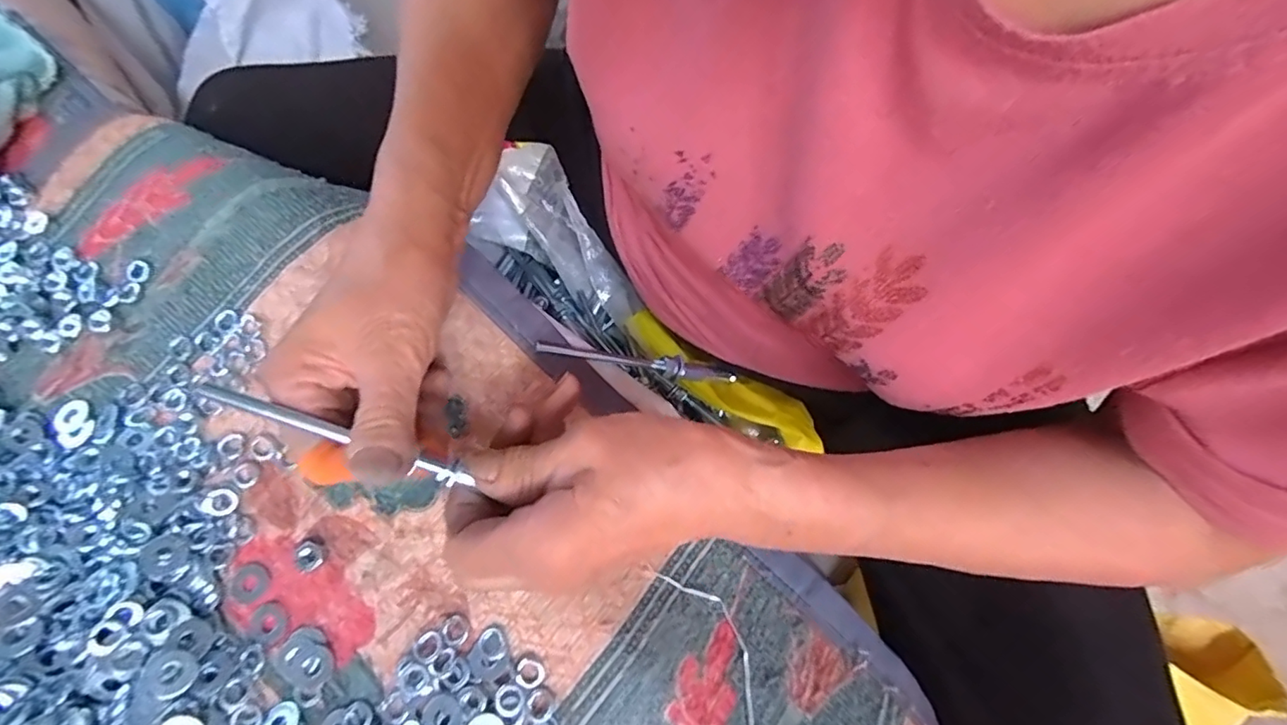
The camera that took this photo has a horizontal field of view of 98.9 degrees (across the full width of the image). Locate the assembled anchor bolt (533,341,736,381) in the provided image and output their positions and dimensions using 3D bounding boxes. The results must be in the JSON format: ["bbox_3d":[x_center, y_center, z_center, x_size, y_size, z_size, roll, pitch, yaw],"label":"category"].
[{"bbox_3d":[-0.002,0.001,0.360,0.139,0.012,0.013,9,68,-25],"label":"assembled anchor bolt"}]

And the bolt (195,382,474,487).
[{"bbox_3d":[-0.122,0.029,0.220,0.101,0.007,0.008,22,71,-11],"label":"bolt"}]

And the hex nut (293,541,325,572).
[{"bbox_3d":[-0.167,0.097,0.276,0.012,0.008,0.015,-34,74,-12],"label":"hex nut"}]

